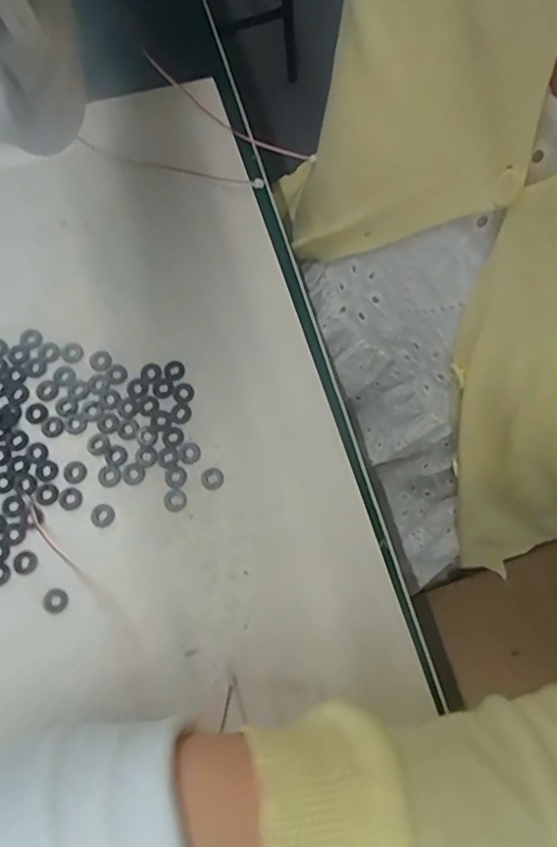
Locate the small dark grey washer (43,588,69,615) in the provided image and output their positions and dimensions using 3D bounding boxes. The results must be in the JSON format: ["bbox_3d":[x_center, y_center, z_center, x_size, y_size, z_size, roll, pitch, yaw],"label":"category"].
[{"bbox_3d":[-0.101,0.080,0.250,0.011,0.004,0.011,-5,73,-4],"label":"small dark grey washer"}]

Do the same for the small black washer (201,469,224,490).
[{"bbox_3d":[-0.032,0.026,0.268,0.010,0.004,0.010,-39,78,-13],"label":"small black washer"}]

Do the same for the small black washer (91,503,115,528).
[{"bbox_3d":[-0.083,0.043,0.262,0.011,0.004,0.011,34,75,8],"label":"small black washer"}]

